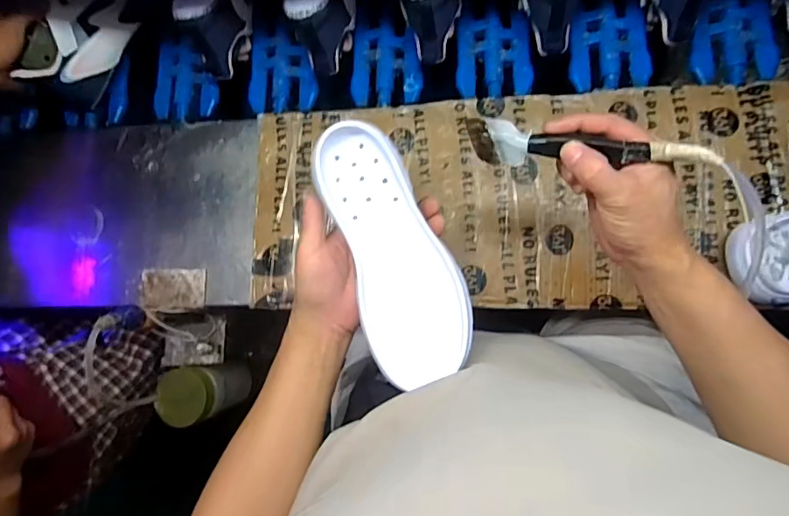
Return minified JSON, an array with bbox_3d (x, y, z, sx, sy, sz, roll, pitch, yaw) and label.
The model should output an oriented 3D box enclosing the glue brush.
[{"bbox_3d":[0.143,-0.084,0.374,0.175,0.023,0.031,7,88,19],"label":"glue brush"}]

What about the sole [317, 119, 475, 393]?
[{"bbox_3d":[-0.004,-0.010,0.445,0.090,0.026,0.238,-23,76,7],"label":"sole"}]

